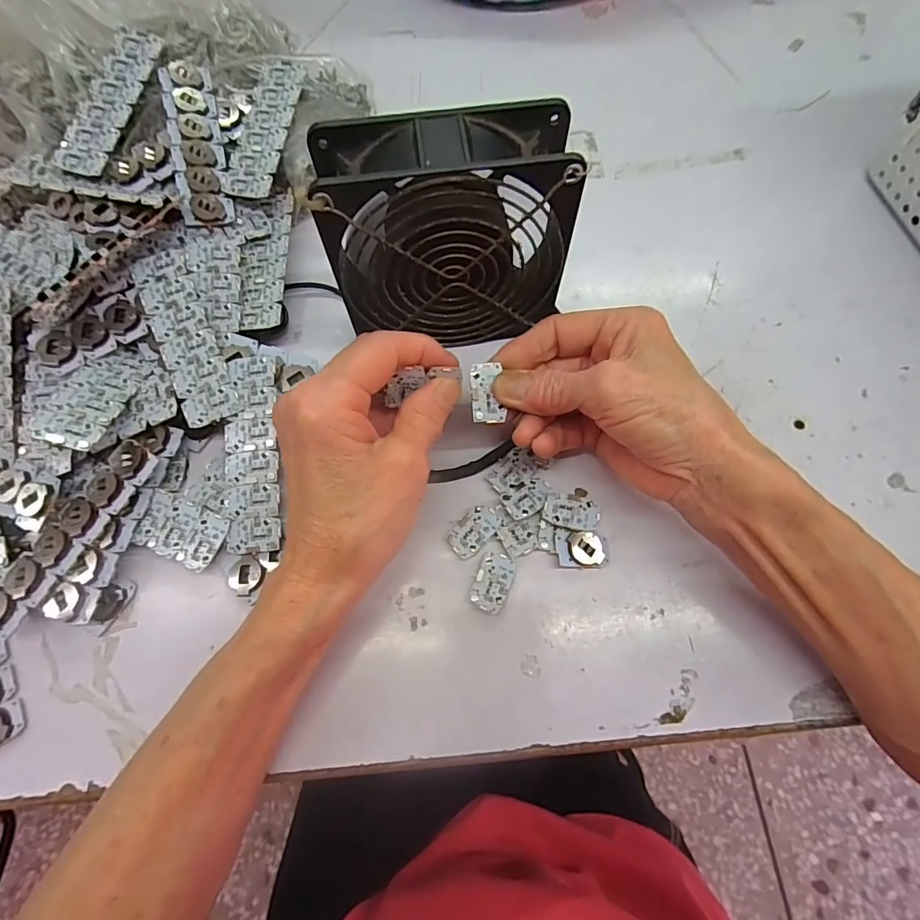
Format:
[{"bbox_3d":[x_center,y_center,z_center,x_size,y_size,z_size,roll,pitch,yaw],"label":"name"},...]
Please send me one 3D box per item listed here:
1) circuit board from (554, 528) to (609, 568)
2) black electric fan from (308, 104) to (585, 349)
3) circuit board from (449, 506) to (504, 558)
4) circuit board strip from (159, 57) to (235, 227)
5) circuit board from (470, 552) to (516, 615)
[{"bbox_3d":[0.064,0.047,0.247,0.029,0.010,0.019,2,68,2],"label":"circuit board"},{"bbox_3d":[-0.005,-0.111,0.252,0.116,0.118,0.043,-6,68,-1],"label":"black electric fan"},{"bbox_3d":[0.007,0.037,0.251,0.018,0.004,0.030,41,75,16],"label":"circuit board"},{"bbox_3d":[-0.165,-0.200,0.297,0.030,0.008,0.111,-12,83,-3],"label":"circuit board strip"},{"bbox_3d":[0.017,0.063,0.243,0.018,0.006,0.029,20,70,9],"label":"circuit board"}]

